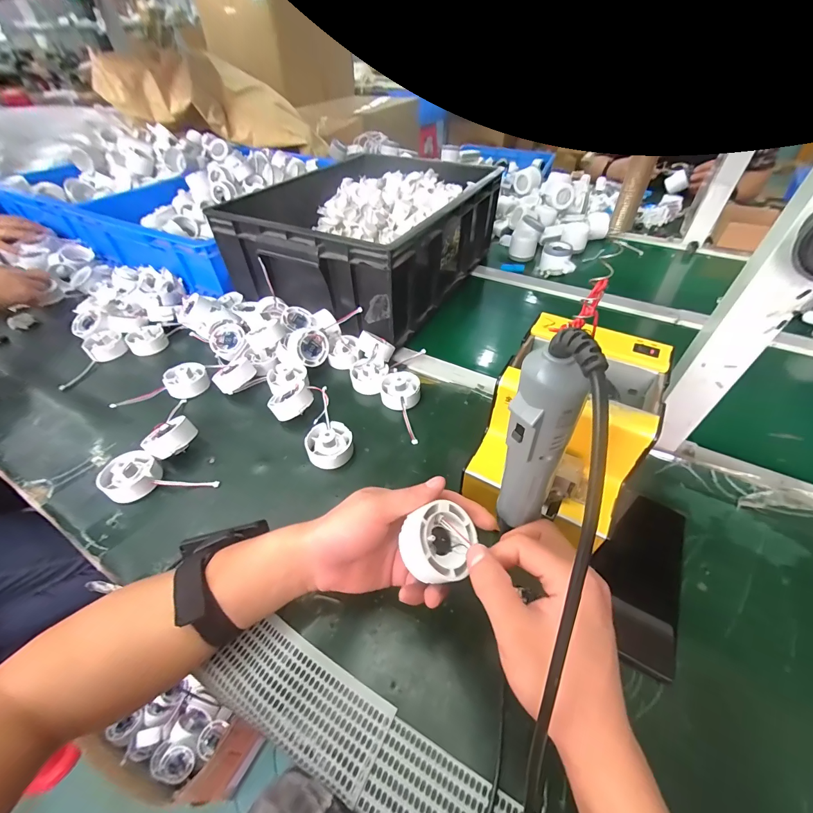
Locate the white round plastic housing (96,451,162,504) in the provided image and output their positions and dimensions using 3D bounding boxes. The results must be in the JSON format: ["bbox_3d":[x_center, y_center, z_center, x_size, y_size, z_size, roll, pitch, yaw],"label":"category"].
[{"bbox_3d":[-0.309,0.078,0.406,0.051,0.032,0.054,0,46,0],"label":"white round plastic housing"}]

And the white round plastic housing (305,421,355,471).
[{"bbox_3d":[-0.094,0.044,0.441,0.054,0.030,0.059,0,46,0],"label":"white round plastic housing"}]

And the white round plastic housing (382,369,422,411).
[{"bbox_3d":[-0.008,-0.024,0.504,0.054,0.029,0.058,-2,46,-1],"label":"white round plastic housing"}]

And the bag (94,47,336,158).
[{"bbox_3d":[-0.543,-0.906,1.087,0.602,0.174,0.207,-8,43,-32],"label":"bag"}]

